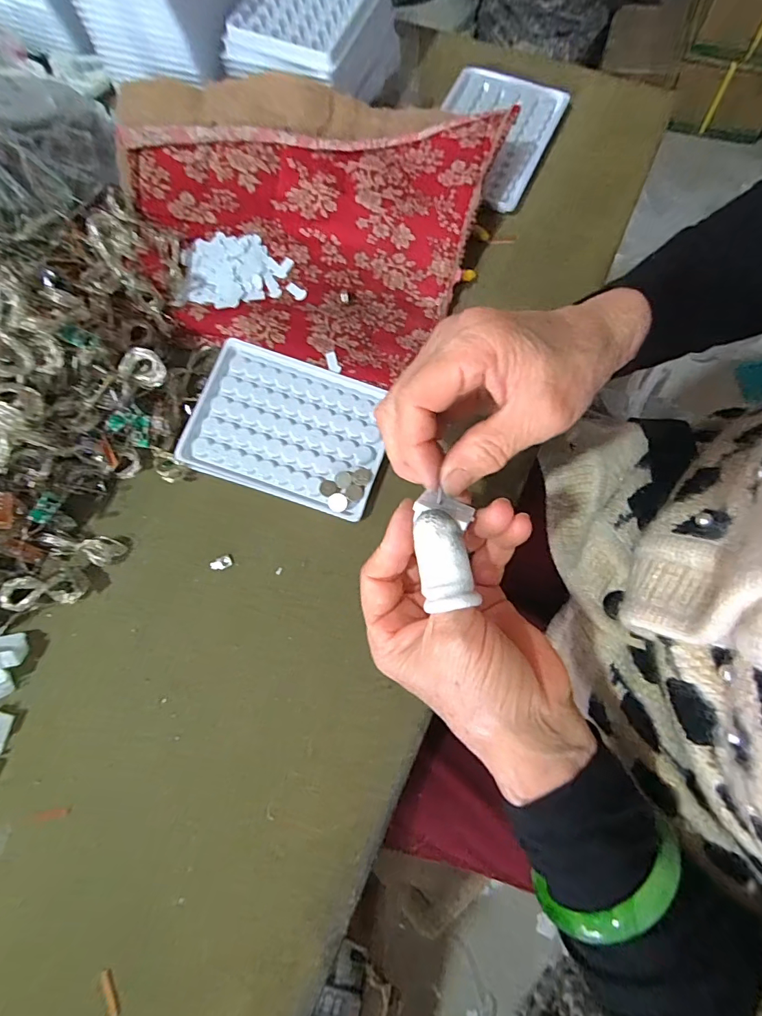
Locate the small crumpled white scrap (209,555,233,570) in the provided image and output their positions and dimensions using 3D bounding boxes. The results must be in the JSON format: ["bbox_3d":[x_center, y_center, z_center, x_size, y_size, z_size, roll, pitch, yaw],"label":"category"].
[{"bbox_3d":[-0.106,0.037,0.298,0.014,0.004,0.008,-25,73,-5],"label":"small crumpled white scrap"}]

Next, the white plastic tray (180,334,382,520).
[{"bbox_3d":[-0.062,-0.054,0.310,0.129,0.018,0.094,17,74,8],"label":"white plastic tray"}]

